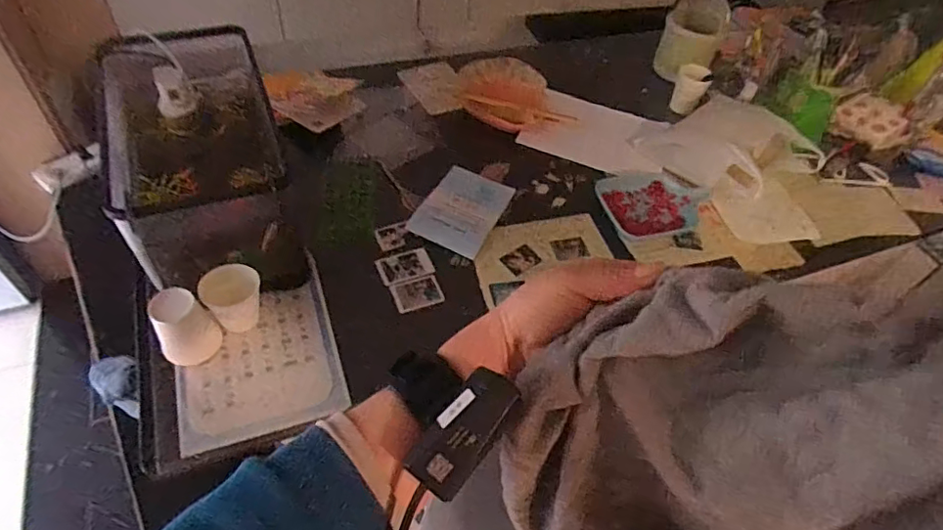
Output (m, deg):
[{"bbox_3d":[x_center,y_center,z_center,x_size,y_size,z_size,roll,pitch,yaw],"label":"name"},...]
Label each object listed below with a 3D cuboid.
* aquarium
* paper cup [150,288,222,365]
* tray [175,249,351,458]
[{"bbox_3d":[-0.423,-0.166,0.854,0.215,0.207,0.432,-16,54,-19],"label":"aquarium"},{"bbox_3d":[-0.391,0.084,0.742,0.072,0.084,0.072,3,50,-4],"label":"paper cup"},{"bbox_3d":[-0.301,0.137,0.775,0.211,0.031,0.244,-13,53,-17],"label":"tray"}]

